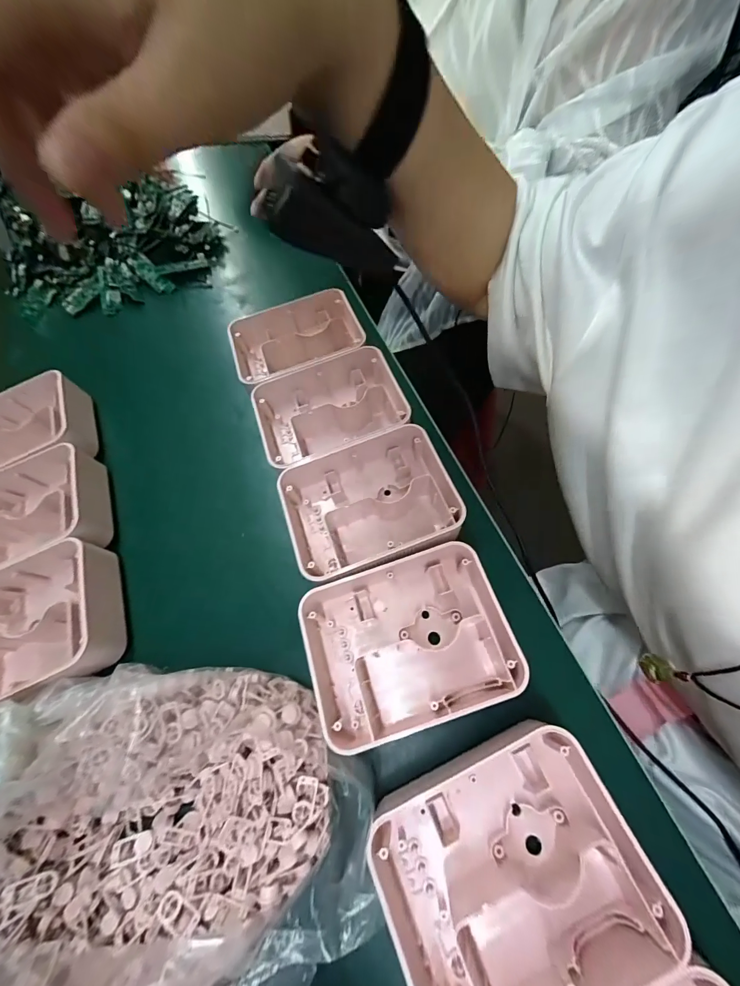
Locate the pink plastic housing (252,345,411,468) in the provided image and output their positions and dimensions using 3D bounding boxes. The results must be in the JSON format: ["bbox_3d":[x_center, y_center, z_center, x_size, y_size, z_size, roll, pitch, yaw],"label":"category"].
[{"bbox_3d":[-0.034,-0.076,0.331,0.137,0.043,0.098,-20,64,-4],"label":"pink plastic housing"}]

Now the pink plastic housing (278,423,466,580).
[{"bbox_3d":[-0.002,0.010,0.287,0.136,0.040,0.101,-19,64,-3],"label":"pink plastic housing"}]

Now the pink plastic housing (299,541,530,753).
[{"bbox_3d":[0.026,0.096,0.245,0.141,0.046,0.105,-17,64,-2],"label":"pink plastic housing"}]

